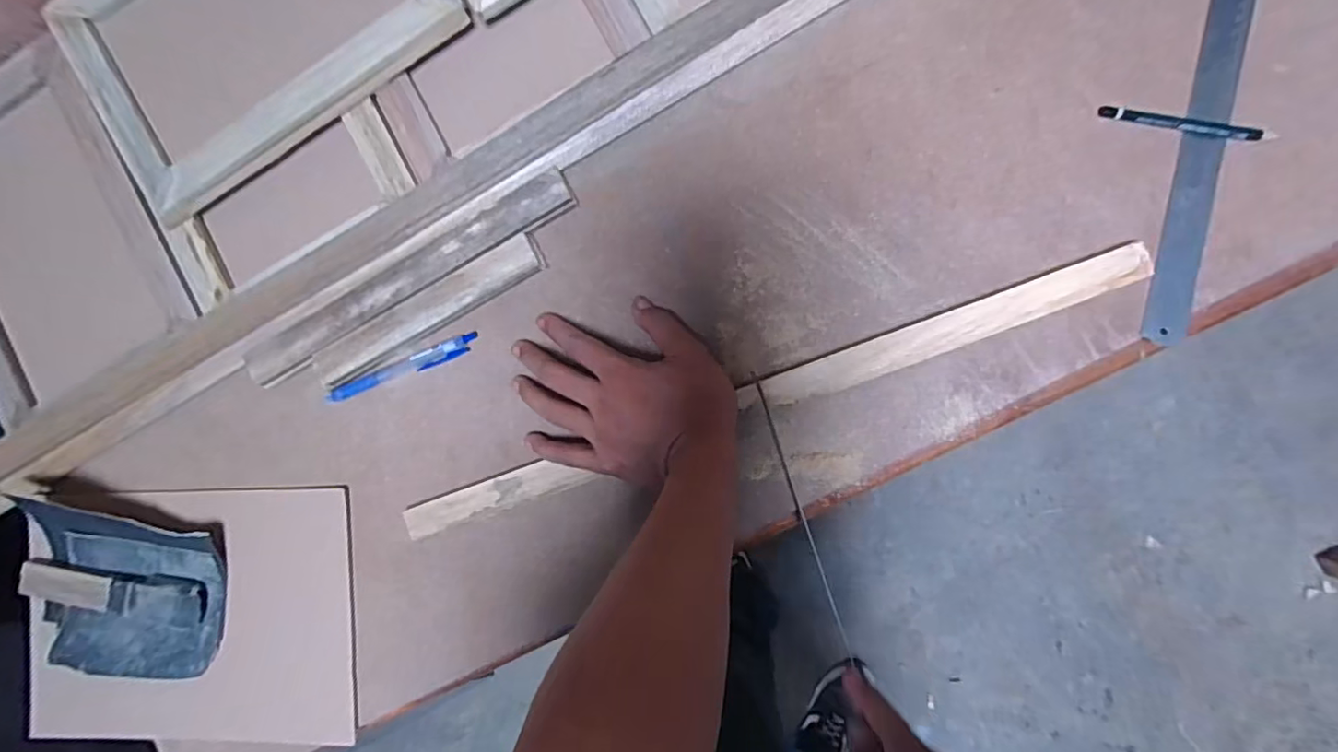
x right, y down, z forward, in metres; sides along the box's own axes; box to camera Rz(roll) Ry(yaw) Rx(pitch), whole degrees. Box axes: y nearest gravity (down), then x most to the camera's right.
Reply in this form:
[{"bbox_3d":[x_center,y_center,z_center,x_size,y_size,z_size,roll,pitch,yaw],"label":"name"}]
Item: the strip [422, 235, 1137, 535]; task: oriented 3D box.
[{"bbox_3d":[0.062,0.018,0.428,0.573,0.012,0.024,-21,91,6],"label":"strip"}]

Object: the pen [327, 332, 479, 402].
[{"bbox_3d":[-0.216,-0.007,0.459,0.132,0.008,0.015,-20,91,6],"label":"pen"}]

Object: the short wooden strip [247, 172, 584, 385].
[{"bbox_3d":[-0.206,-0.074,0.446,0.294,0.011,0.033,-30,90,6],"label":"short wooden strip"}]

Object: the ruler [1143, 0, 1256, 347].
[{"bbox_3d":[0.378,-0.185,0.398,0.028,0.007,0.324,11,91,17],"label":"ruler"}]

